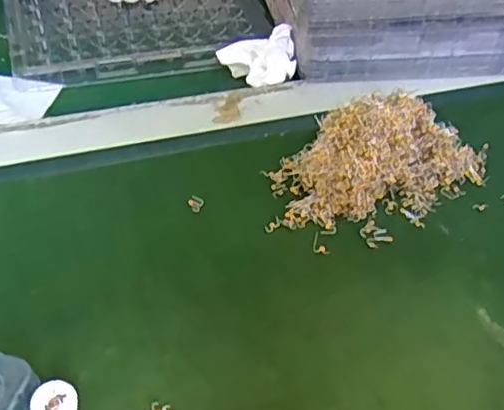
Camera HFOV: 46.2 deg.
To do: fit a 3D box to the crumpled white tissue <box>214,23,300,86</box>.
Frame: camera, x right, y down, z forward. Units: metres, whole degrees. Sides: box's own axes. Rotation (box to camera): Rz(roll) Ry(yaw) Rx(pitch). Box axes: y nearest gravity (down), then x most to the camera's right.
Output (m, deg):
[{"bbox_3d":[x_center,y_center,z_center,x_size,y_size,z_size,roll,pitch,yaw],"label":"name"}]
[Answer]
[{"bbox_3d":[0.009,-0.135,0.545,0.075,0.032,0.045,-22,52,-25],"label":"crumpled white tissue"}]

